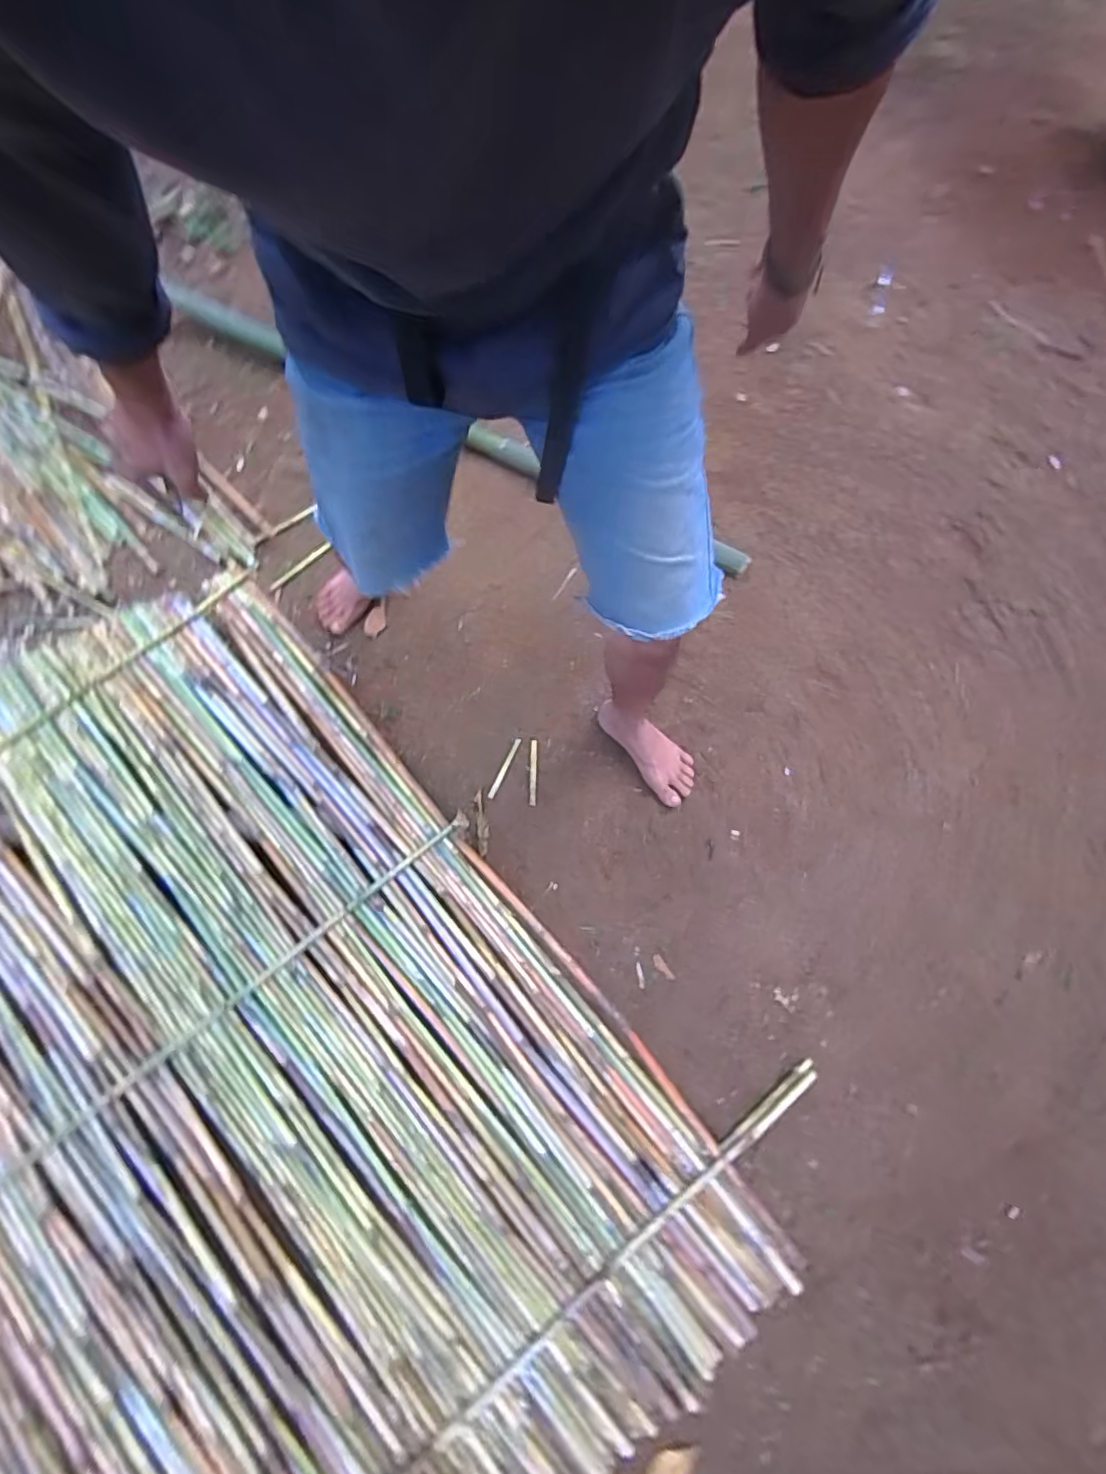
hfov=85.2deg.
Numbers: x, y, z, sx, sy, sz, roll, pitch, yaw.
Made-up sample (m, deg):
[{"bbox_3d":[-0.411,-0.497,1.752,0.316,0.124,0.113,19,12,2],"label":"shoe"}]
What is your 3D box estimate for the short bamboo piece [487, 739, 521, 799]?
[{"bbox_3d":[-0.095,0.061,1.176,0.012,0.005,0.129,24,76,9],"label":"short bamboo piece"}]

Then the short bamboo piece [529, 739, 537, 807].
[{"bbox_3d":[-0.039,0.069,1.174,0.014,0.006,0.130,0,74,2],"label":"short bamboo piece"}]

